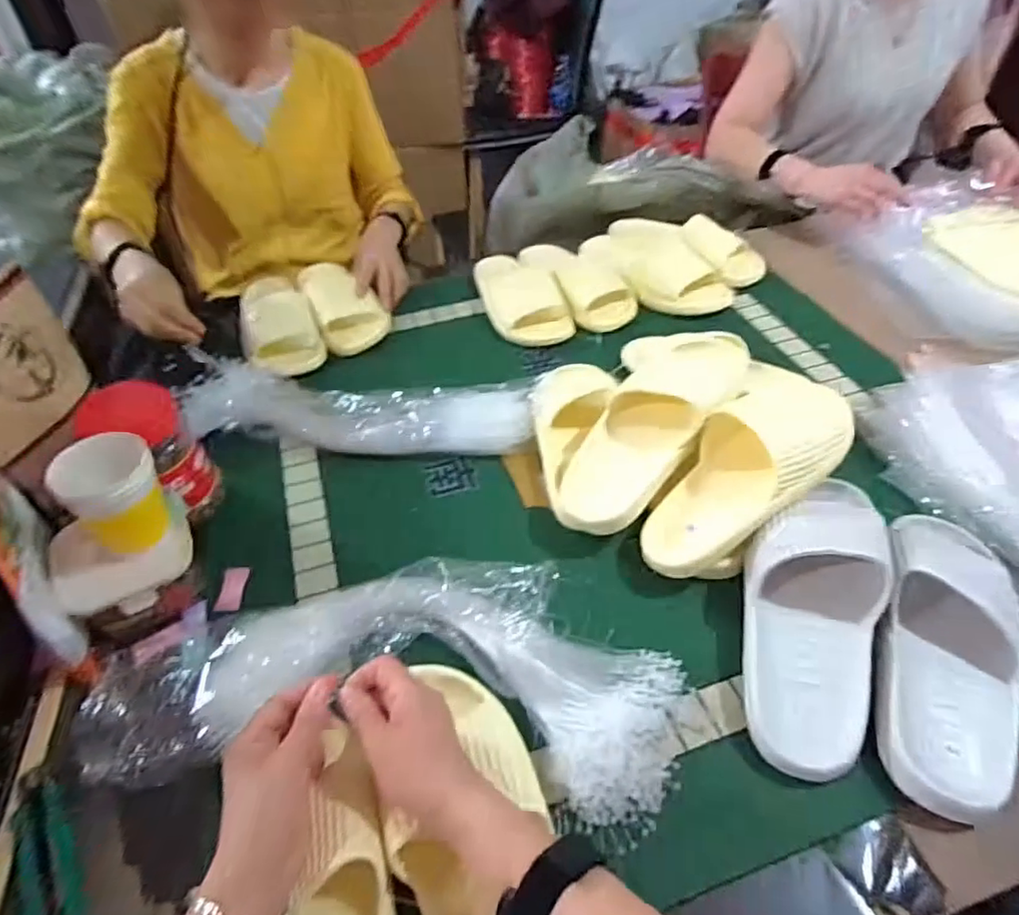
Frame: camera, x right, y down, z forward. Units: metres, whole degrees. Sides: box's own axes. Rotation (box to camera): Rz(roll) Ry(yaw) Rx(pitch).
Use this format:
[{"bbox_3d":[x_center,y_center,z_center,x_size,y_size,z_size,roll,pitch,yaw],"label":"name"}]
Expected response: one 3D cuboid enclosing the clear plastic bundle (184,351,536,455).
[{"bbox_3d":[-0.186,-0.059,0.741,0.429,0.043,0.124,5,46,6],"label":"clear plastic bundle"}]

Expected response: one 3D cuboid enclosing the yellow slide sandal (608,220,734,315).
[{"bbox_3d":[0.235,-0.305,0.956,0.128,0.063,0.232,-11,46,-10],"label":"yellow slide sandal"}]

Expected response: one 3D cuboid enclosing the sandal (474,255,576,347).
[{"bbox_3d":[0.014,-0.249,0.930,0.105,0.053,0.224,-17,48,-15],"label":"sandal"}]

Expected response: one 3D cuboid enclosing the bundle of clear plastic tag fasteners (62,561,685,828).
[{"bbox_3d":[-0.092,0.171,0.500,0.444,0.051,0.185,2,46,3],"label":"bundle of clear plastic tag fasteners"}]

